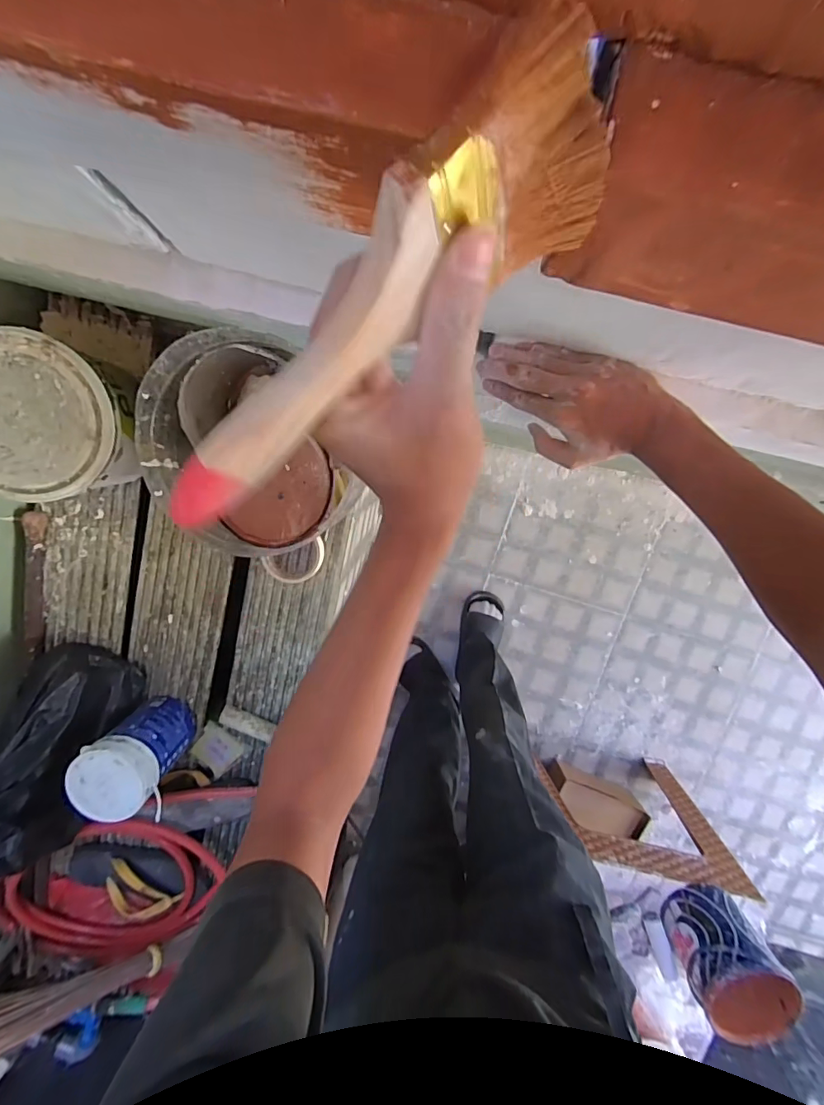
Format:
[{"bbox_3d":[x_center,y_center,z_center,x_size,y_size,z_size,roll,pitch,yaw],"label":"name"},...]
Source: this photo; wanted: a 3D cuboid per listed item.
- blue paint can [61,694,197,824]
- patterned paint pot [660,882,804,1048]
[{"bbox_3d":[-0.407,0.301,0.709,0.099,0.170,0.116,-16,99,4],"label":"blue paint can"},{"bbox_3d":[0.560,0.728,0.841,0.148,0.173,0.139,0,99,1],"label":"patterned paint pot"}]

